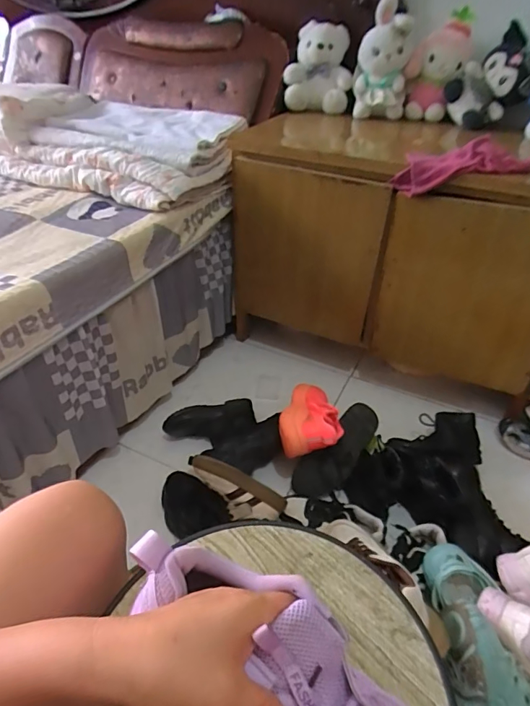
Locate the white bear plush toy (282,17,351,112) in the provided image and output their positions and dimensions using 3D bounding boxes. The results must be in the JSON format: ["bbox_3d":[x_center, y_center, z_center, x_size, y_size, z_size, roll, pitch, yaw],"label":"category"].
[{"bbox_3d":[0.146,-0.769,1.215,0.178,0.188,0.116,6,38,5],"label":"white bear plush toy"}]

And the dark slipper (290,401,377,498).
[{"bbox_3d":[0.160,0.210,0.960,0.101,0.044,0.245,33,69,34],"label":"dark slipper"}]

